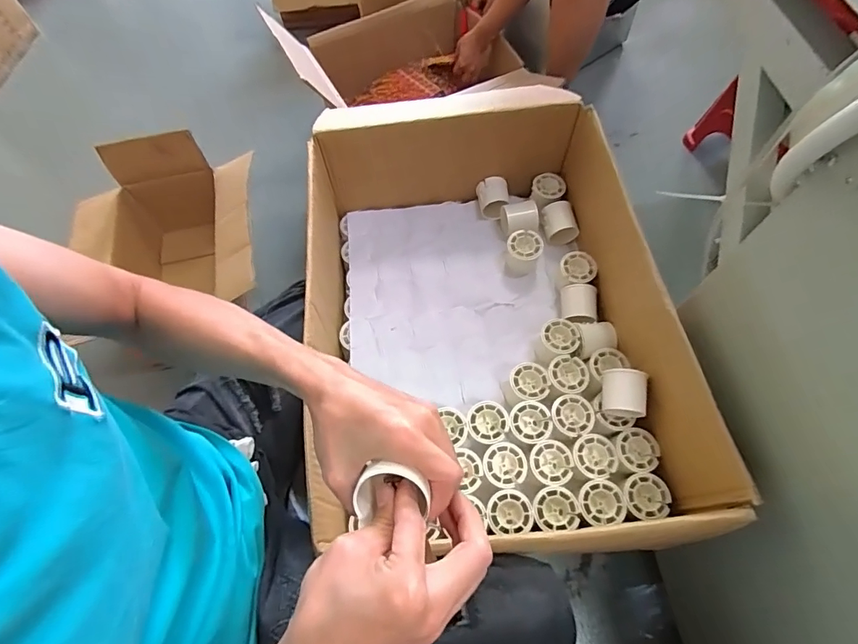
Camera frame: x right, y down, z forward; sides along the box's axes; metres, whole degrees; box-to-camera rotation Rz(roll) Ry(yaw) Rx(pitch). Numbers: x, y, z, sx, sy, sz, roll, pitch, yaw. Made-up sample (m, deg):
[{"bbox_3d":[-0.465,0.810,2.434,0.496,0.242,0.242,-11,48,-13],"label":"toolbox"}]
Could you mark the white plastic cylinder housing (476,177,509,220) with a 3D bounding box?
[{"bbox_3d":[0.110,-0.215,0.794,0.054,0.045,0.058,6,64,6],"label":"white plastic cylinder housing"}]

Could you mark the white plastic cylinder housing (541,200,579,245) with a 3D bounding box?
[{"bbox_3d":[0.217,-0.165,0.767,0.053,0.042,0.058,-13,64,-4],"label":"white plastic cylinder housing"}]

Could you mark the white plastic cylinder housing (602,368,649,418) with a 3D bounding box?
[{"bbox_3d":[0.245,0.092,0.582,0.053,0.051,0.051,9,64,7],"label":"white plastic cylinder housing"}]

